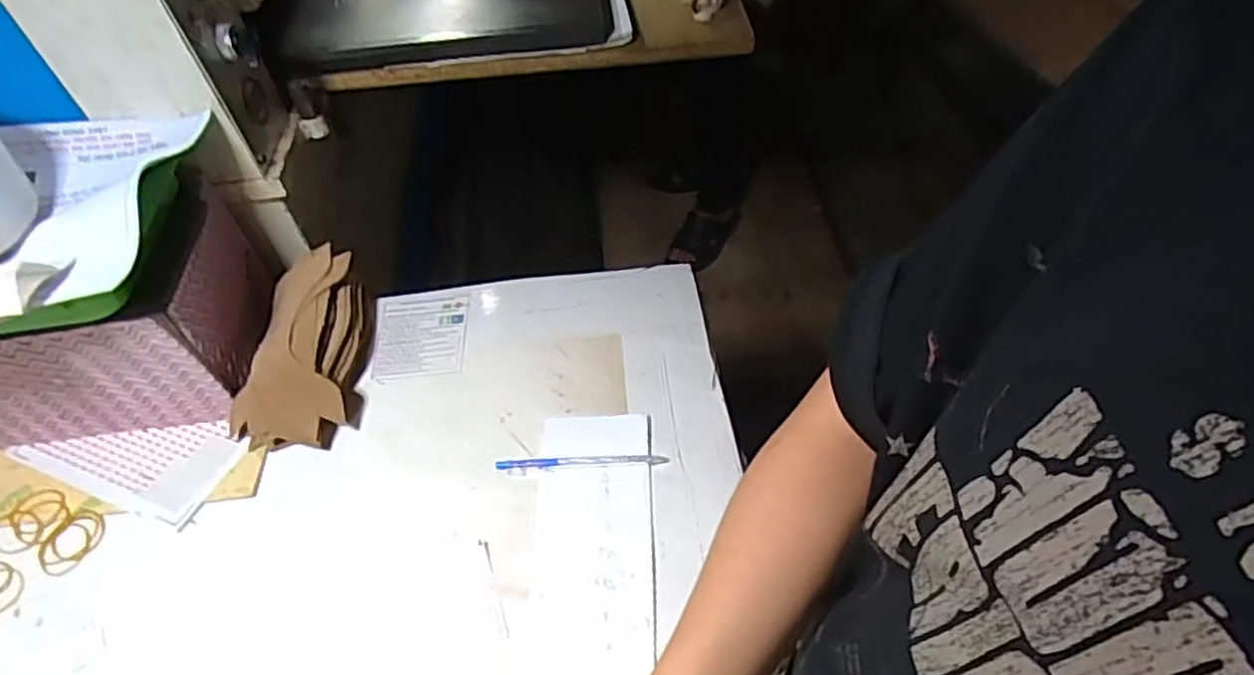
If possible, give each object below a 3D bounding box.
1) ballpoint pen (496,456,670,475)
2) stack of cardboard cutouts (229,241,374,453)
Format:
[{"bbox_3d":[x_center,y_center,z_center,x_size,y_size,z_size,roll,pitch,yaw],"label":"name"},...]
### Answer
[{"bbox_3d":[-0.038,0.104,0.602,0.140,0.008,0.012,-3,50,2],"label":"ballpoint pen"},{"bbox_3d":[-0.294,0.006,0.670,0.100,0.067,0.193,-2,50,3],"label":"stack of cardboard cutouts"}]

